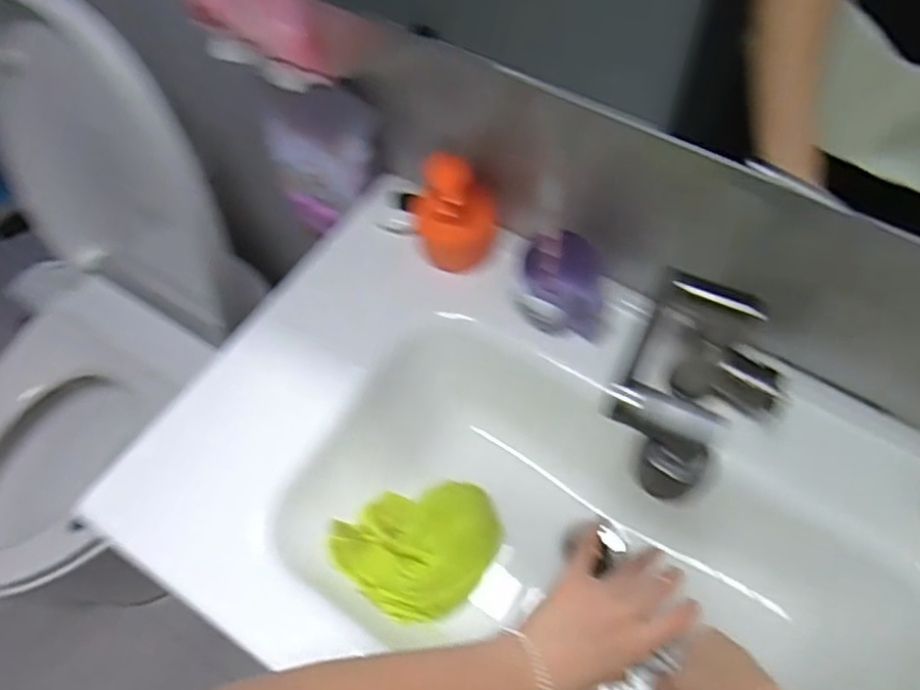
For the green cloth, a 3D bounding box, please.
[{"bbox_3d":[-0.038,0.196,0.685,0.134,0.055,0.157,37,68,22],"label":"green cloth"}]

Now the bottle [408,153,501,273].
[{"bbox_3d":[-0.005,-0.141,0.689,0.089,0.136,0.072,-10,59,-3],"label":"bottle"}]

